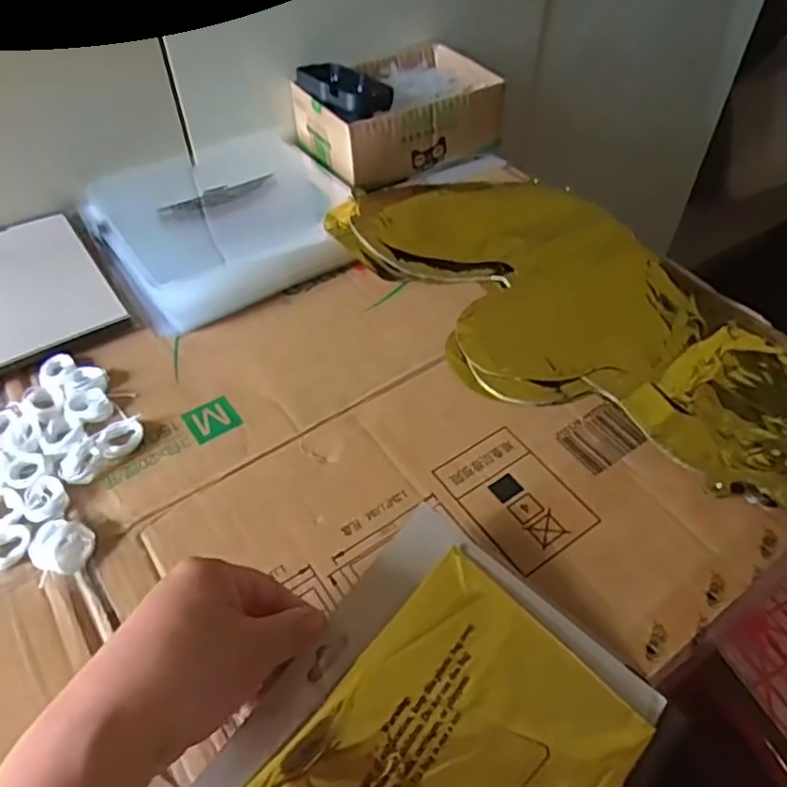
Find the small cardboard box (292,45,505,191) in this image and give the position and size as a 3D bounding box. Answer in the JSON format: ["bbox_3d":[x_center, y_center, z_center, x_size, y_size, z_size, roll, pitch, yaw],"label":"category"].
[{"bbox_3d":[0.005,-0.291,0.673,0.188,0.064,0.140,-28,53,-23],"label":"small cardboard box"}]

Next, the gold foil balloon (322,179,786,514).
[{"bbox_3d":[0.144,-0.069,0.512,0.217,0.031,0.450,-27,53,-22],"label":"gold foil balloon"}]

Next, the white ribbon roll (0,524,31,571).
[{"bbox_3d":[-0.231,0.091,0.385,0.029,0.009,0.025,-17,50,-14],"label":"white ribbon roll"}]

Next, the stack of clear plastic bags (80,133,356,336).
[{"bbox_3d":[-0.154,-0.172,0.605,0.229,0.030,0.246,-25,52,-21],"label":"stack of clear plastic bags"}]

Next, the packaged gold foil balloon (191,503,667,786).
[{"bbox_3d":[0.022,0.173,0.309,0.161,0.012,0.190,38,62,10],"label":"packaged gold foil balloon"}]

